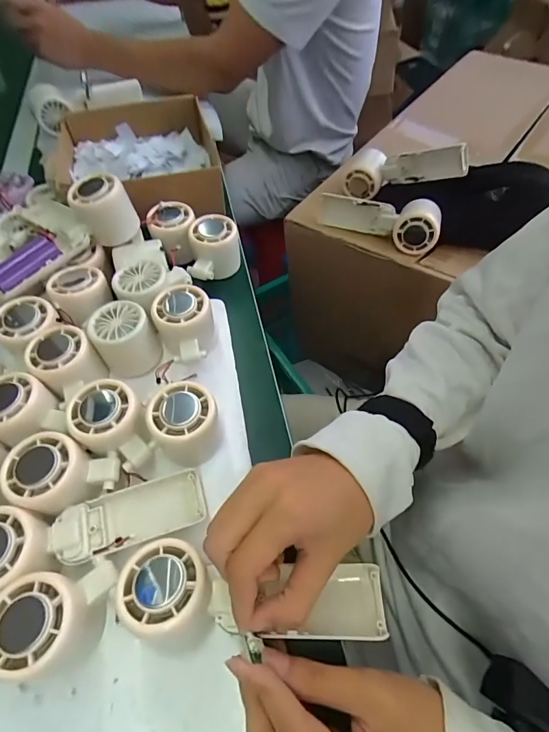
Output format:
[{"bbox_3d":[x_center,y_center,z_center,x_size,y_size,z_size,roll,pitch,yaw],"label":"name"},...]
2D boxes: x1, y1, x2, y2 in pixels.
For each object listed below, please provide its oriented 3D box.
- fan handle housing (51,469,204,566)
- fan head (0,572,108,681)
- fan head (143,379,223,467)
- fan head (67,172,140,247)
[{"bbox_3d":[-0.109,0.112,0.298,0.107,0.014,0.044,-17,58,-9],"label":"fan handle housing"},{"bbox_3d":[-0.144,0.169,0.259,0.060,0.056,0.052,1,57,3],"label":"fan head"},{"bbox_3d":[-0.074,0.051,0.336,0.054,0.064,0.057,-6,57,-2],"label":"fan head"},{"bbox_3d":[-0.185,-0.171,0.429,0.056,0.065,0.045,-26,60,-14],"label":"fan head"}]

